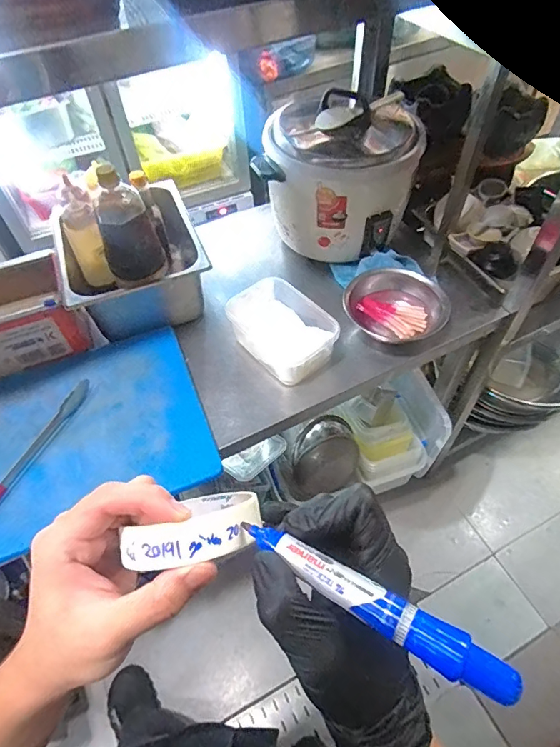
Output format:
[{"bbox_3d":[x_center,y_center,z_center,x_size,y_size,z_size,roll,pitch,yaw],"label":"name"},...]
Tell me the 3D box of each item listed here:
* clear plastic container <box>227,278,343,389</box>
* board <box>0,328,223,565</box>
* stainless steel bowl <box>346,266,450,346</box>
[{"bbox_3d":[0.005,-0.080,0.861,0.141,0.086,0.204,-34,59,-21],"label":"clear plastic container"},{"bbox_3d":[-0.375,0.108,0.753,0.479,0.030,0.330,-20,56,-14],"label":"board"},{"bbox_3d":[0.220,-0.129,0.866,0.145,0.071,0.189,-35,59,-22],"label":"stainless steel bowl"}]

